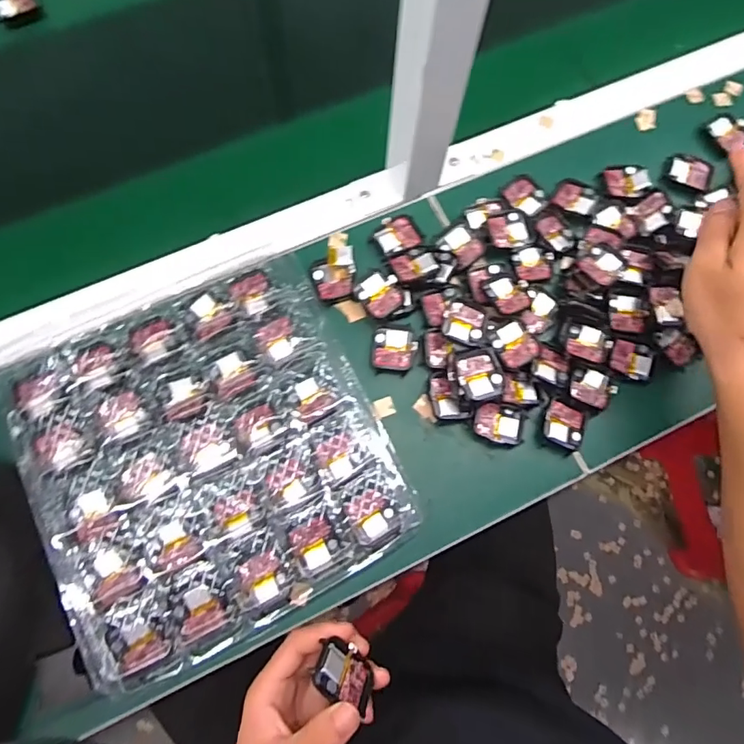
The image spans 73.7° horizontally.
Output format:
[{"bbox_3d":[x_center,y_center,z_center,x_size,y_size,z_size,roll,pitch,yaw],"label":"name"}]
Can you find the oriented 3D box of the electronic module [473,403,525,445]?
[{"bbox_3d":[0.110,0.046,0.429,0.043,0.017,0.033,7,75,0],"label":"electronic module"}]

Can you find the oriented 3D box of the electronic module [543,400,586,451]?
[{"bbox_3d":[0.165,0.046,0.428,0.036,0.012,0.034,24,75,5],"label":"electronic module"}]

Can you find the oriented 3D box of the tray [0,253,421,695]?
[{"bbox_3d":[-0.134,0.058,0.405,0.263,0.018,0.283,-26,77,-8],"label":"tray"}]

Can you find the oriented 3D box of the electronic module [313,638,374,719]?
[{"bbox_3d":[-0.018,0.203,0.330,0.040,0.035,0.005,41,120,-9],"label":"electronic module"}]

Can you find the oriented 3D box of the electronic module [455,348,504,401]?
[{"bbox_3d":[0.090,0.002,0.423,0.035,0.020,0.042,-12,76,-5],"label":"electronic module"}]

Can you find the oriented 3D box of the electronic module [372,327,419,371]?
[{"bbox_3d":[0.020,-0.020,0.442,0.038,0.006,0.038,3,75,-1],"label":"electronic module"}]

